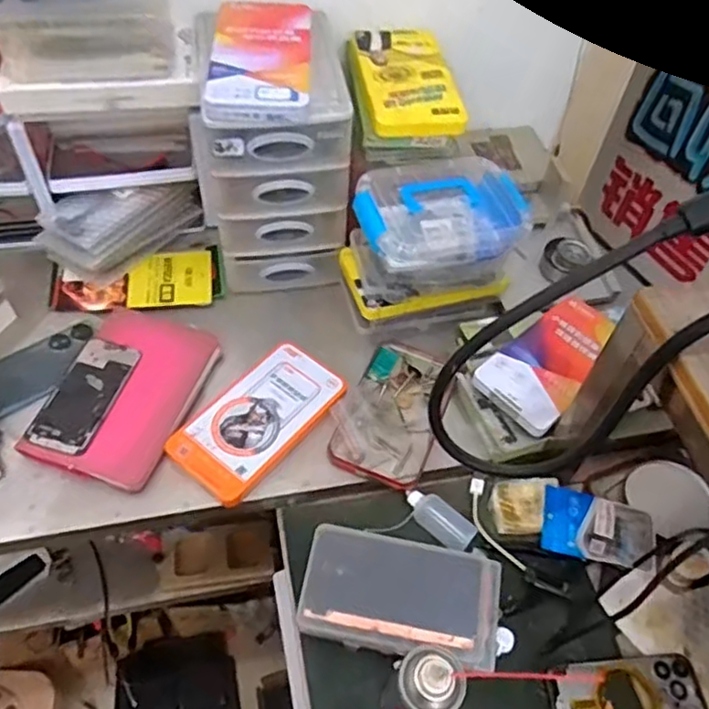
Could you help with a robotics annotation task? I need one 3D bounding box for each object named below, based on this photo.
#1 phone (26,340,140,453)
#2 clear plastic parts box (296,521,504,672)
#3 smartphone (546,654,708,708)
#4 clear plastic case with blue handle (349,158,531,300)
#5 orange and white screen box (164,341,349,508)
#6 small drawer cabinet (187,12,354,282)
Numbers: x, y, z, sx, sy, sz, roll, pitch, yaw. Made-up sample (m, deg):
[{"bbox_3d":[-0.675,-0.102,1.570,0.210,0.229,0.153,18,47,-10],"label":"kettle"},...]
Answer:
[{"bbox_3d":[-0.298,0.043,0.715,0.072,0.008,0.142,16,53,8],"label":"phone"},{"bbox_3d":[0.047,0.239,0.632,0.193,0.043,0.112,7,53,1],"label":"clear plastic parts box"},{"bbox_3d":[0.258,0.326,0.607,0.147,0.015,0.072,-3,60,-6],"label":"smartphone"},{"bbox_3d":[0.090,-0.139,0.742,0.173,0.112,0.127,-9,54,-11],"label":"clear plastic case with blue handle"},{"bbox_3d":[-0.107,0.068,0.719,0.106,0.018,0.190,35,58,21],"label":"orange and white screen box"},{"bbox_3d":[-0.089,-0.240,0.789,0.157,0.272,0.187,1,53,-4],"label":"small drawer cabinet"}]

